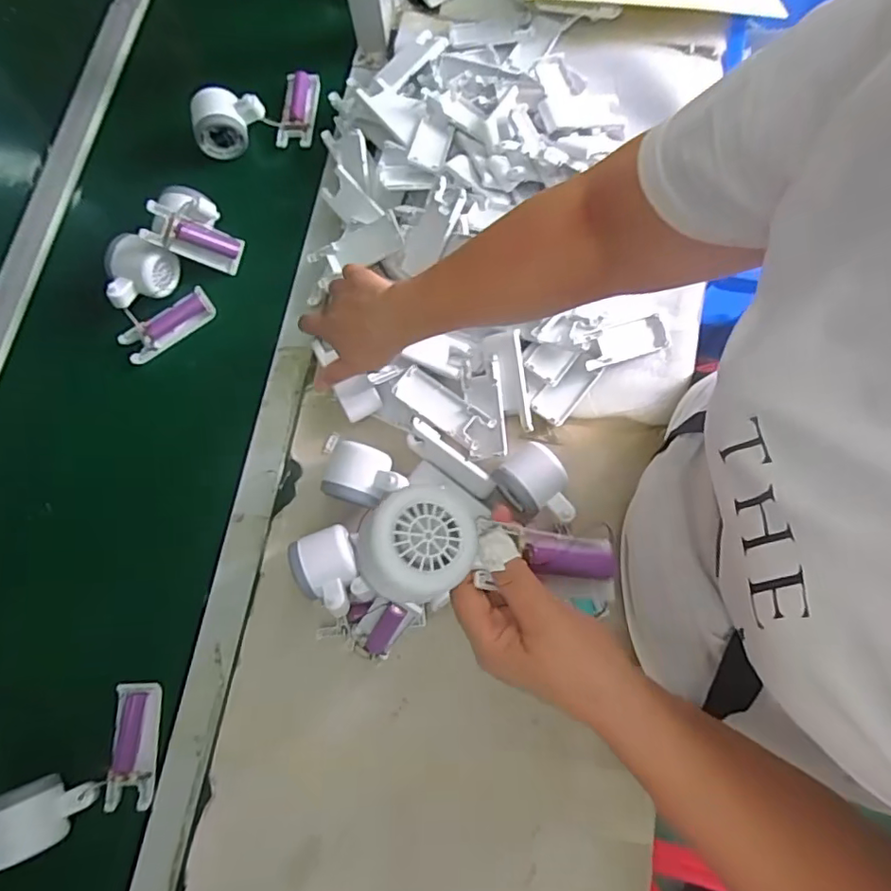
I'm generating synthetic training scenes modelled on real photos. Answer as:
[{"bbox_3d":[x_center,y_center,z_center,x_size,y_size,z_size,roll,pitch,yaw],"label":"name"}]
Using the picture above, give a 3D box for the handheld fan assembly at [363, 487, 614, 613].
[{"bbox_3d":[0.034,0.061,0.323,0.170,0.032,0.055,13,73,-34],"label":"handheld fan assembly"}]

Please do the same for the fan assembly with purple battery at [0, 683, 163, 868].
[{"bbox_3d":[-0.321,0.282,0.494,0.131,0.055,0.105,-18,76,-1],"label":"fan assembly with purple battery"}]

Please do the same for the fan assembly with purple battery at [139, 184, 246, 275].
[{"bbox_3d":[-0.274,-0.239,0.614,0.043,0.105,0.074,24,100,43],"label":"fan assembly with purple battery"}]

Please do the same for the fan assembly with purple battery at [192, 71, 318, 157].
[{"bbox_3d":[-0.214,-0.389,0.679,0.163,0.062,0.091,-31,77,-21],"label":"fan assembly with purple battery"}]

